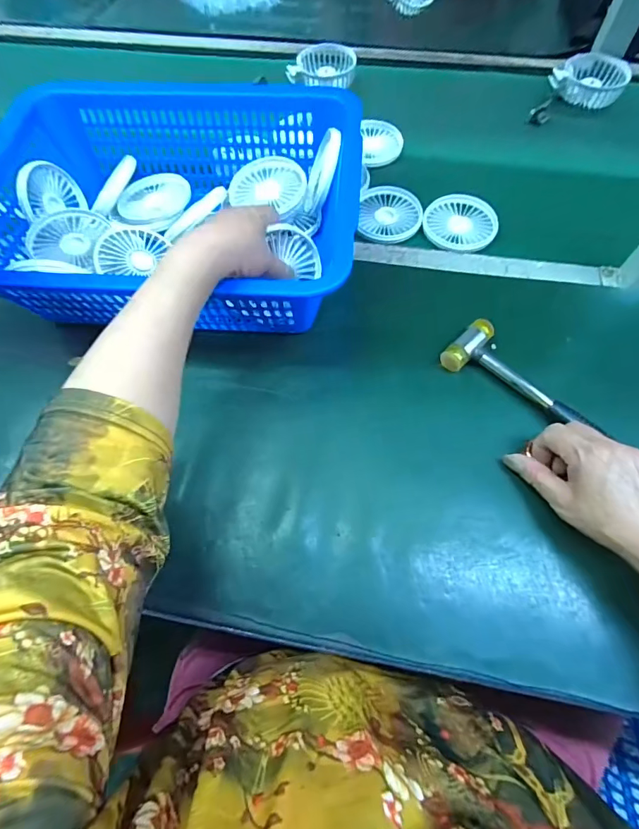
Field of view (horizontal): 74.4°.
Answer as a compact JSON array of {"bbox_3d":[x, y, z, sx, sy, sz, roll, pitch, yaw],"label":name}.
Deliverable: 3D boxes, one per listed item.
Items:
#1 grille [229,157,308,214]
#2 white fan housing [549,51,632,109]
[{"bbox_3d":[-0.056,-0.266,0.482,0.089,0.008,0.079,18,68,10],"label":"grille"},{"bbox_3d":[0.396,-0.487,0.607,0.095,0.026,0.091,0,63,1],"label":"white fan housing"}]

